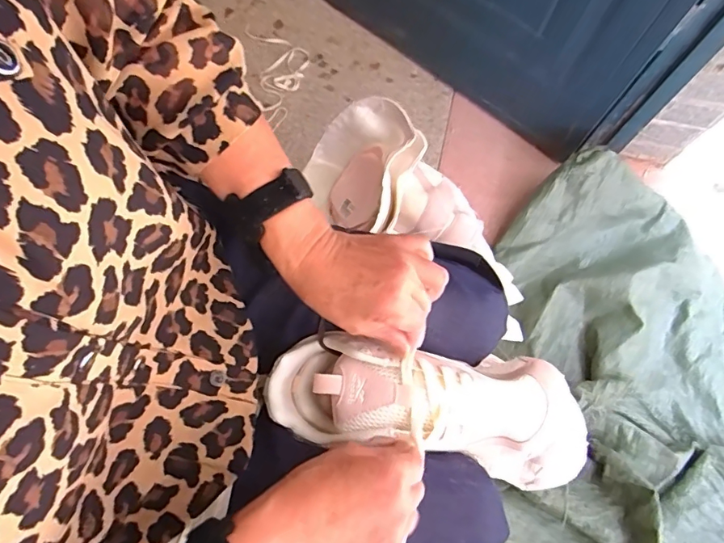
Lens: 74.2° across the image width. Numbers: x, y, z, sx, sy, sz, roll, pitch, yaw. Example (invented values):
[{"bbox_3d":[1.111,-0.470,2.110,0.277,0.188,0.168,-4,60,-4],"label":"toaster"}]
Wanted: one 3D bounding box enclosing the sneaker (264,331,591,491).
[{"bbox_3d":[0.065,0.118,0.413,0.286,0.092,0.095,12,70,-3],"label":"sneaker"}]

